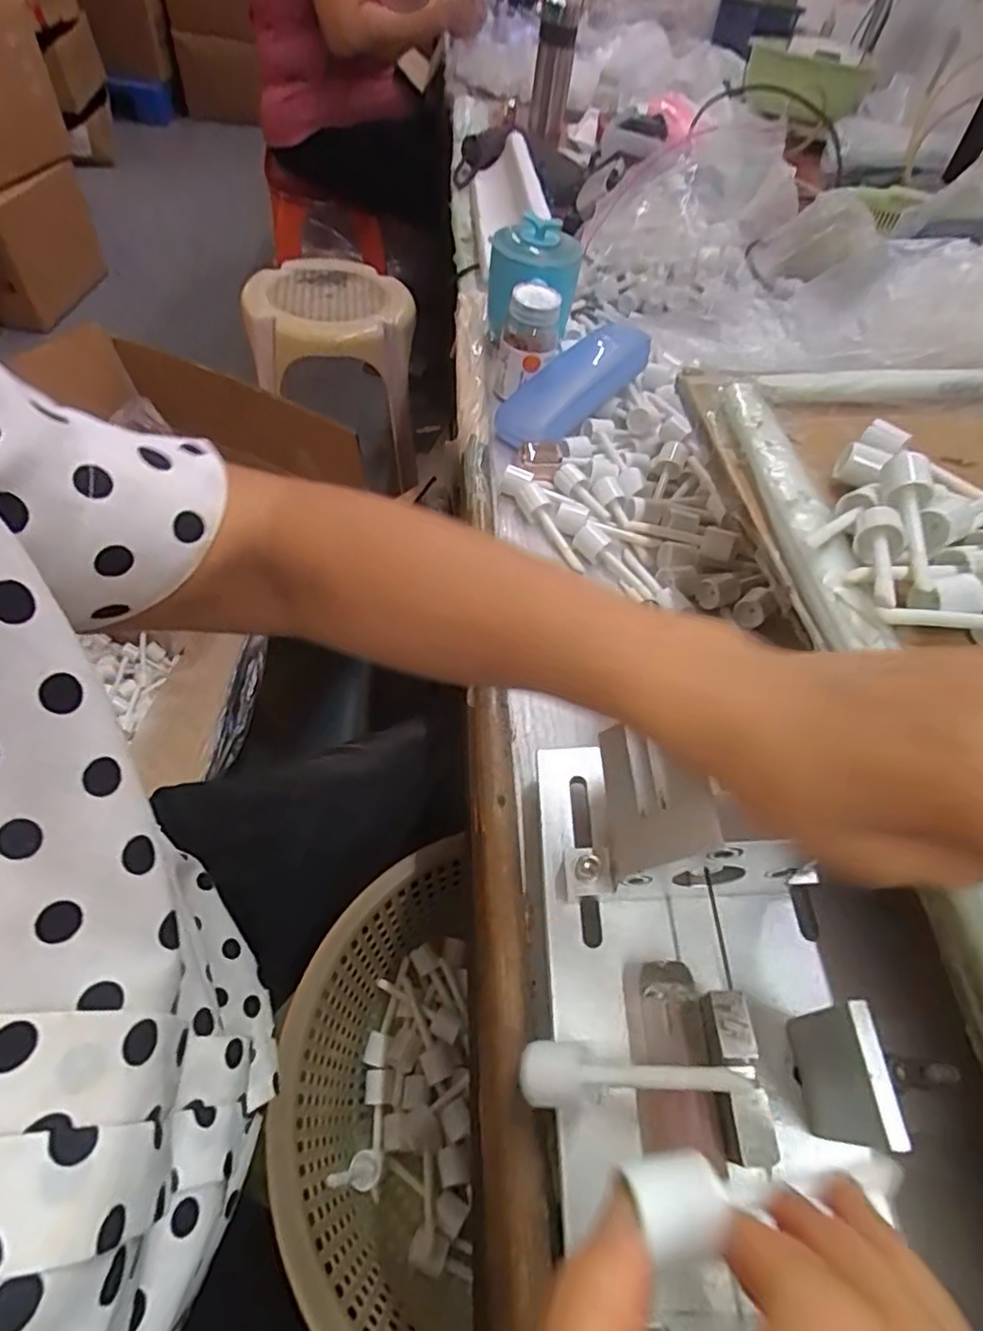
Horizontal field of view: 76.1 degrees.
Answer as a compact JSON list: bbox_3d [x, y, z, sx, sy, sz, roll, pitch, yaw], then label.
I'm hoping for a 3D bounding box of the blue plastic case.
[{"bbox_3d":[0.068,-0.225,0.515,0.147,0.034,0.068,-39,62,-5],"label":"blue plastic case"}]

